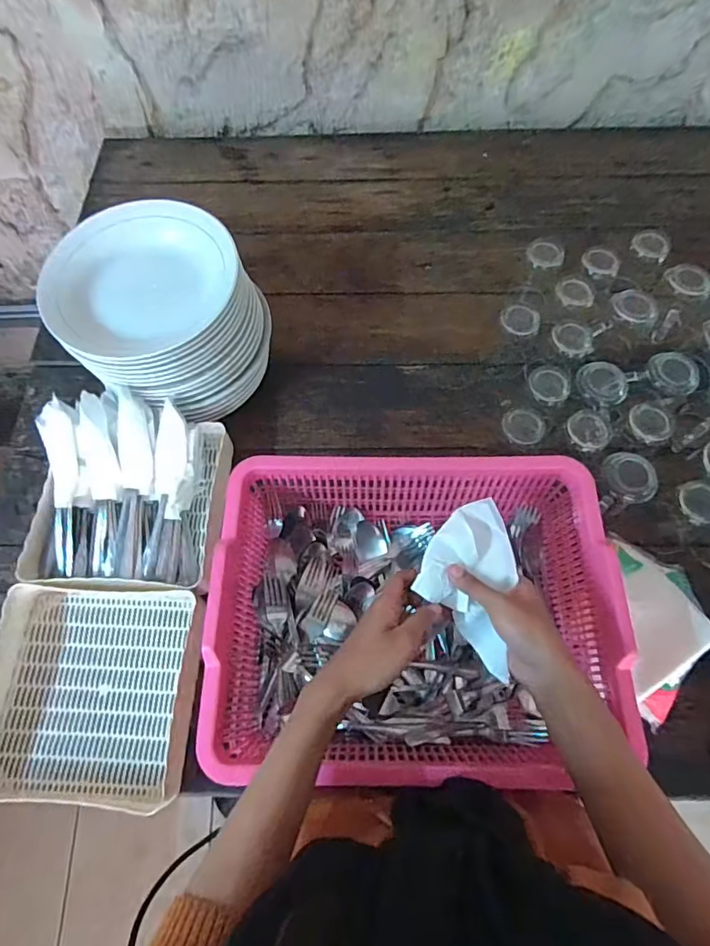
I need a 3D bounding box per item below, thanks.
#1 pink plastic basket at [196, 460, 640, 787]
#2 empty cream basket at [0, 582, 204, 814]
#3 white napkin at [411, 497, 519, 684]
[{"bbox_3d":[0.057,0.130,0.531,0.382,0.115,0.322,0,66,1],"label":"pink plastic basket"},{"bbox_3d":[-0.280,0.237,0.556,0.222,0.078,0.217,0,66,1],"label":"empty cream basket"},{"bbox_3d":[0.120,0.098,0.450,0.103,0.035,0.116,-42,72,-16],"label":"white napkin"}]

